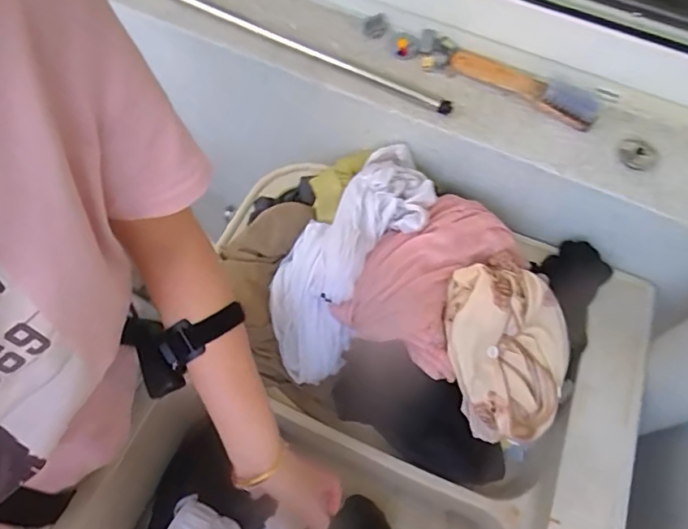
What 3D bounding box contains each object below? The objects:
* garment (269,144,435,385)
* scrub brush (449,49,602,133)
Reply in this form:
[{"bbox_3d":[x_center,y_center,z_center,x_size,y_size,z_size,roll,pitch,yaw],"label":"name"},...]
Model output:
[{"bbox_3d":[-0.002,-0.010,0.641,0.127,0.097,0.327,30,89,13],"label":"garment"},{"bbox_3d":[0.238,-0.236,0.669,0.201,0.032,0.051,23,63,10],"label":"scrub brush"}]

